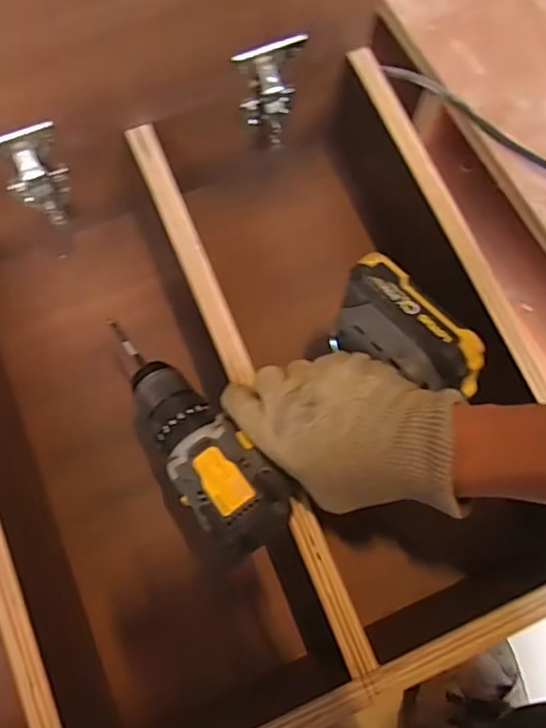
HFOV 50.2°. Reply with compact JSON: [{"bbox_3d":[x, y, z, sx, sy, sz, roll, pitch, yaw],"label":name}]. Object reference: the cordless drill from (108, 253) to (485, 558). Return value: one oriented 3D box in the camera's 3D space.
[{"bbox_3d":[0.016,0.010,0.423,0.224,0.072,0.181,-27,78,1],"label":"cordless drill"}]

